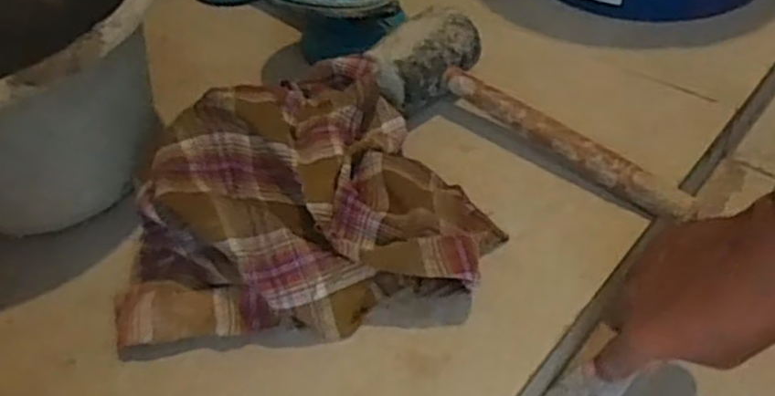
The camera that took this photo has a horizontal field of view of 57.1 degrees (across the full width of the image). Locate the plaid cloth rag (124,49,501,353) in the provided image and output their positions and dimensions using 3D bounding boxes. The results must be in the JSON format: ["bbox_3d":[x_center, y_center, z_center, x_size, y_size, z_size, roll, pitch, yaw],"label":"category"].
[{"bbox_3d":[-0.059,-0.019,0.523,0.261,0.089,0.232,-5,46,0],"label":"plaid cloth rag"}]

